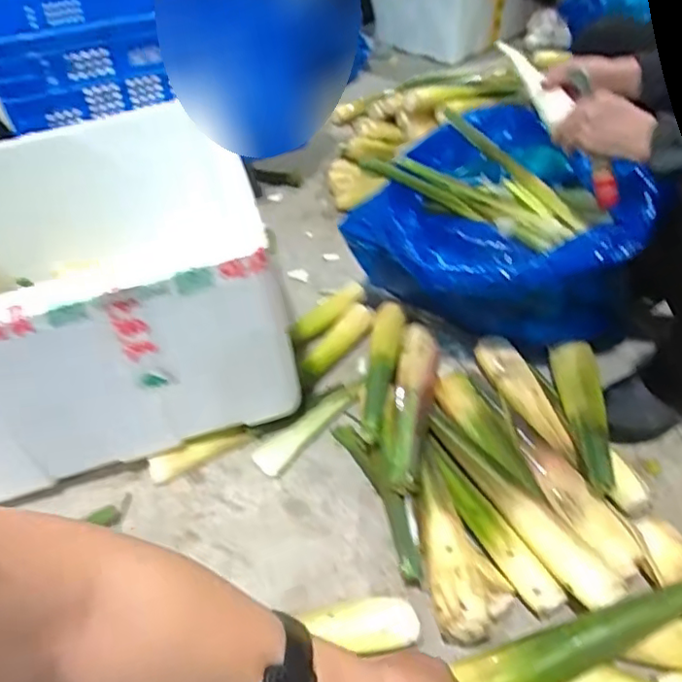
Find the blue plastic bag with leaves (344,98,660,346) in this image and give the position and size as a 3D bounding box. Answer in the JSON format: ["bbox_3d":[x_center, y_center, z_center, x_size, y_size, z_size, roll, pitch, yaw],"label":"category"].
[{"bbox_3d":[0.231,-0.138,0.869,0.322,0.268,0.328,-23,48,-19],"label":"blue plastic bag with leaves"}]

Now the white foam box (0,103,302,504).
[{"bbox_3d":[-0.412,-0.080,0.818,0.573,0.263,0.455,-14,46,-11],"label":"white foam box"}]

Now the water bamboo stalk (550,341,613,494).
[{"bbox_3d":[0.326,0.091,0.770,0.045,0.043,0.257,1,45,4],"label":"water bamboo stalk"}]

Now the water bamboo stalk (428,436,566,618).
[{"bbox_3d":[0.173,0.215,0.707,0.037,0.027,0.237,-20,47,-17],"label":"water bamboo stalk"}]

